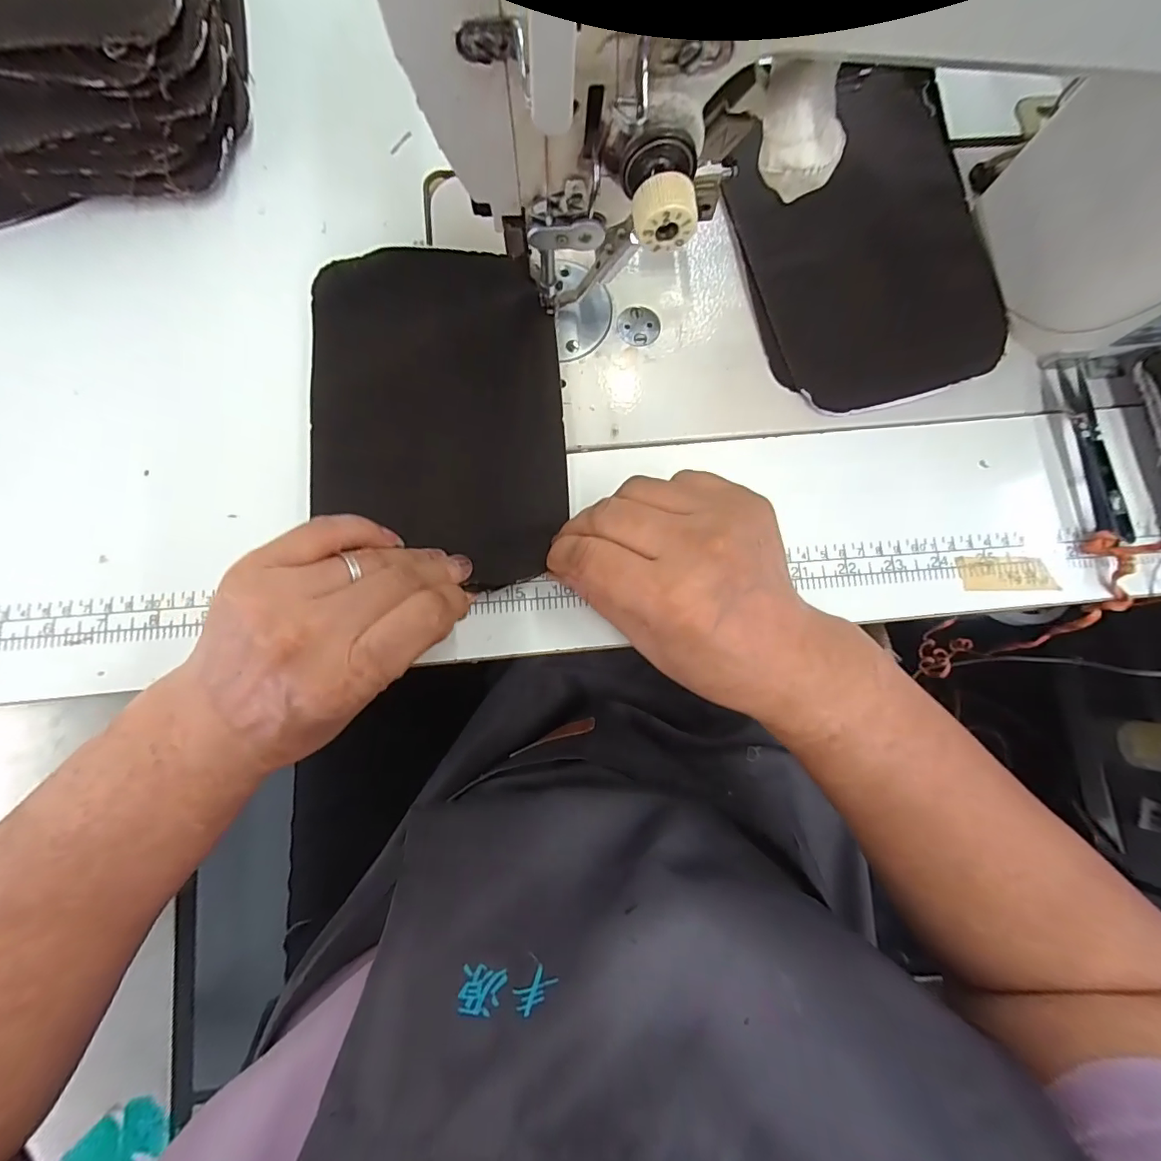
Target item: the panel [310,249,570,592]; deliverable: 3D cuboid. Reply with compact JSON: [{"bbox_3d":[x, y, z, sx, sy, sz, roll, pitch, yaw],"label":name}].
[{"bbox_3d":[-0.075,-0.089,0.269,0.128,0.014,0.183,-4,81,-2],"label":"panel"}]

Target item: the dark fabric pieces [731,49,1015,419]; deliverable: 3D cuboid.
[{"bbox_3d":[0.161,-0.204,0.293,0.140,0.015,0.206,-13,81,-4],"label":"dark fabric pieces"}]

